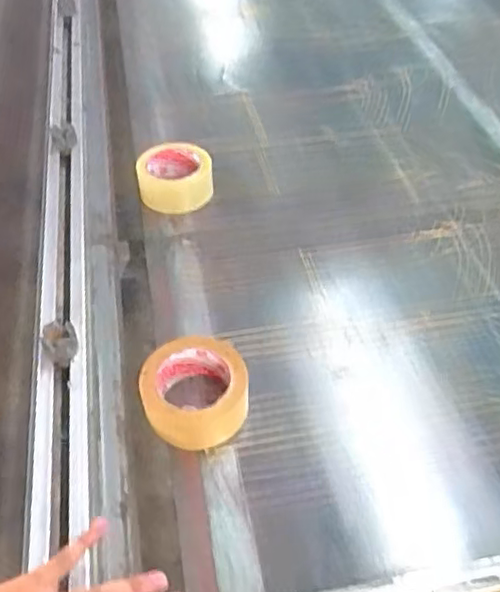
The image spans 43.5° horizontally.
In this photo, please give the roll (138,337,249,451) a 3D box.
[{"bbox_3d":[-0.056,0.103,0.657,0.109,0.059,0.102,-1,47,1],"label":"roll"}]

